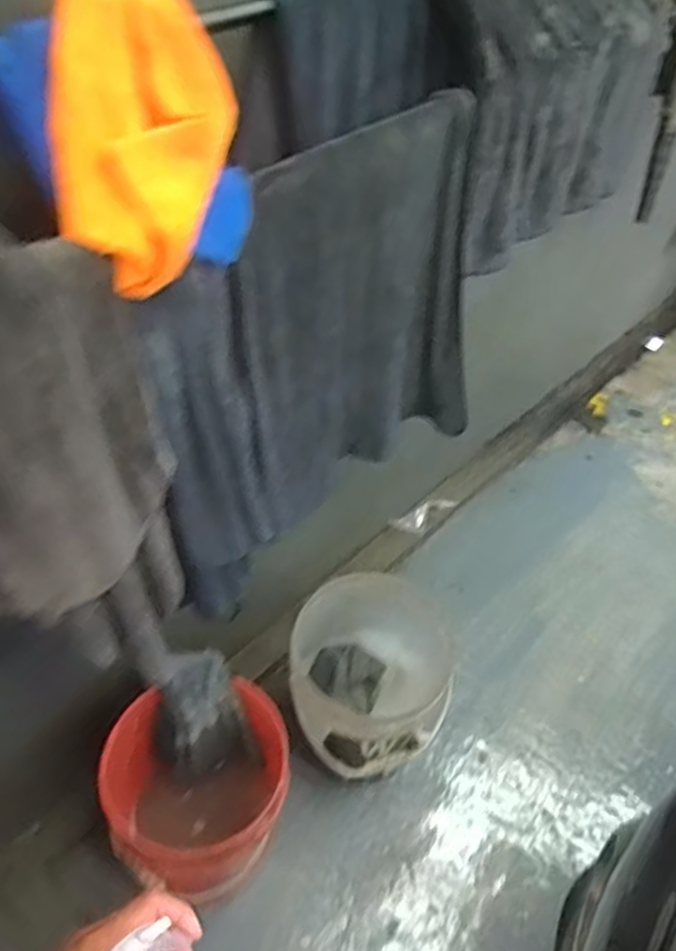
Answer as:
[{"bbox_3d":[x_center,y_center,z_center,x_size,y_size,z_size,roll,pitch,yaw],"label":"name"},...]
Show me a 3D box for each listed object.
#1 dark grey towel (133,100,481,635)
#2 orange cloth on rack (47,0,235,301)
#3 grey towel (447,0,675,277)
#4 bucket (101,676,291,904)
[{"bbox_3d":[-0.004,-0.141,0.898,0.056,0.514,0.531,30,52,27],"label":"dark grey towel"},{"bbox_3d":[-0.159,-0.283,0.583,0.136,0.176,0.188,-5,45,-5],"label":"orange cloth on rack"},{"bbox_3d":[0.299,-0.560,1.039,0.118,0.375,0.490,33,53,29],"label":"grey towel"},{"bbox_3d":[-0.264,0.610,1.336,0.304,0.346,0.308,0,45,0],"label":"bucket"}]

